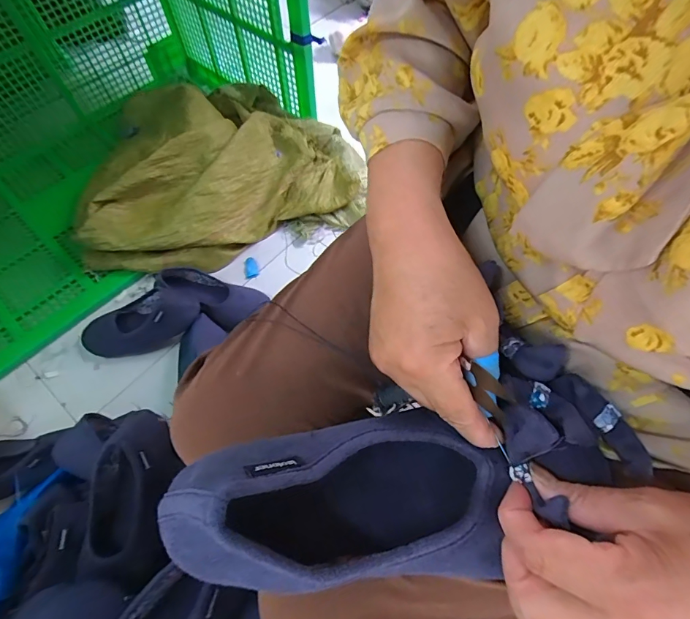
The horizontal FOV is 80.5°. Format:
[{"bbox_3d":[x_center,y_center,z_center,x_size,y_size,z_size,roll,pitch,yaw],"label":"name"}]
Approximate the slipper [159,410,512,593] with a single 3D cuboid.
[{"bbox_3d":[-0.004,0.102,0.226,0.178,0.067,0.086,2,59,-18],"label":"slipper"}]

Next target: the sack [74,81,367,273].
[{"bbox_3d":[-0.287,-0.348,0.963,0.620,0.183,0.463,-12,61,-6],"label":"sack"}]

